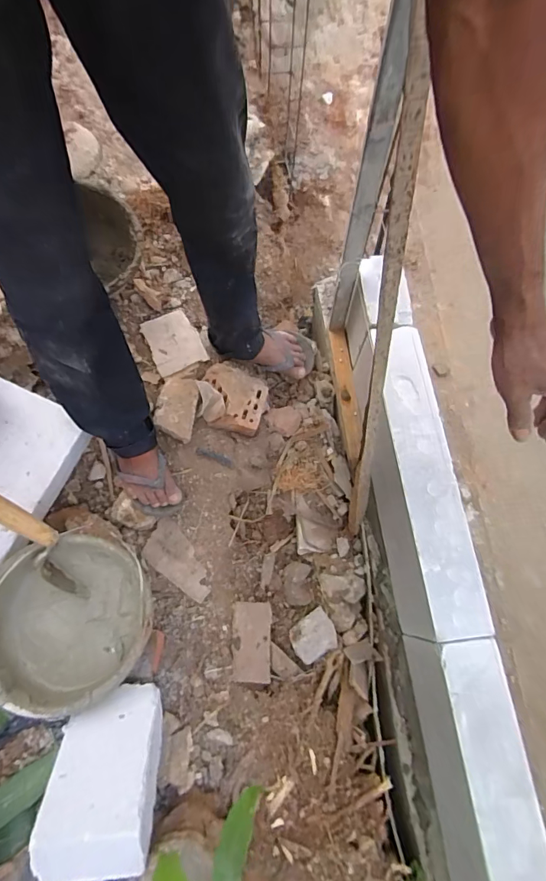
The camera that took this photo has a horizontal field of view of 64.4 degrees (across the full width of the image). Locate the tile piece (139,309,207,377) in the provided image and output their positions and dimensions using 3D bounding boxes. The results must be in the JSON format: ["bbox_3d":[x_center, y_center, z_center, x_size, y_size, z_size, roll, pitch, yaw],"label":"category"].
[{"bbox_3d":[-0.247,-0.243,1.071,0.124,0.008,0.145,-26,85,-17],"label":"tile piece"}]

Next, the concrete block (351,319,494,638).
[{"bbox_3d":[0.278,0.078,0.887,0.117,0.183,0.583,-6,71,-2],"label":"concrete block"}]

